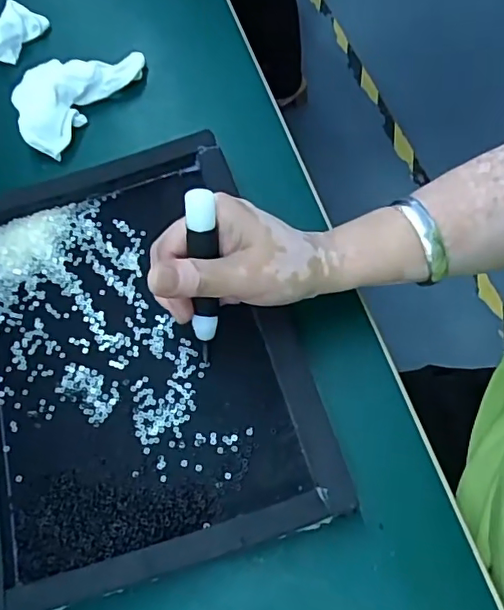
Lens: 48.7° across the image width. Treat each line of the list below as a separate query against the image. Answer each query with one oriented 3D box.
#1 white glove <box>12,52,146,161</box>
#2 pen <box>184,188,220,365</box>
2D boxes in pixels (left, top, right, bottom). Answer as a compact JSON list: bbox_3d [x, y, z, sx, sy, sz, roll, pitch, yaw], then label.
[{"bbox_3d":[-0.169,-0.195,0.504,0.089,0.035,0.128,29,70,19],"label":"white glove"},{"bbox_3d":[-0.028,-0.010,0.333,0.016,0.120,0.016,1,36,4],"label":"pen"}]

